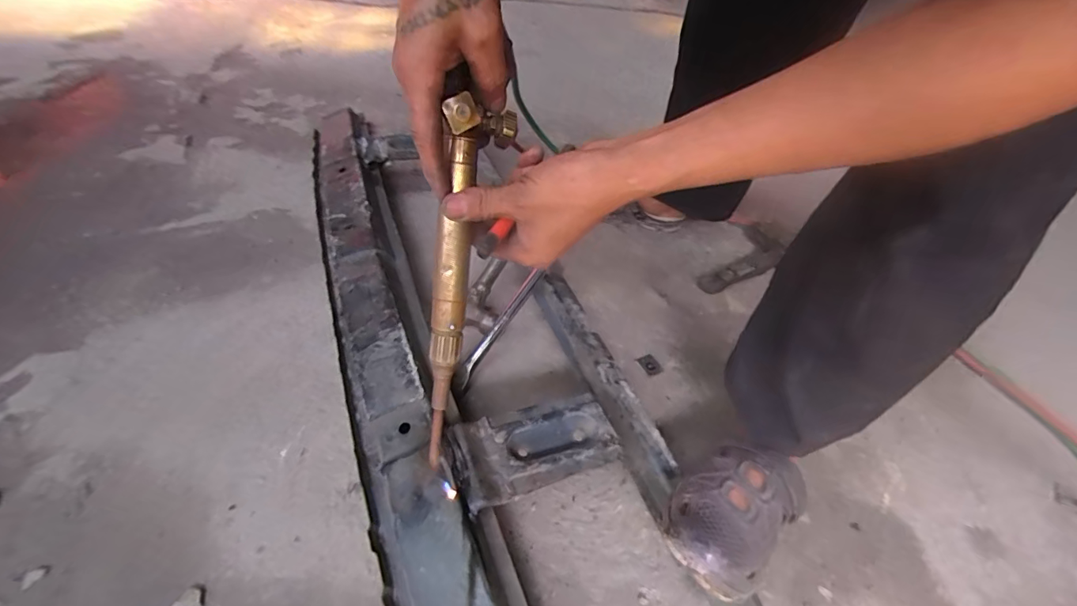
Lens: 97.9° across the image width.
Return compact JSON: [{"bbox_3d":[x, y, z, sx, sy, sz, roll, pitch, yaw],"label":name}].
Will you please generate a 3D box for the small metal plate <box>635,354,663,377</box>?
[{"bbox_3d":[0.177,0.099,0.751,0.032,0.009,0.033,-21,52,-25],"label":"small metal plate"}]

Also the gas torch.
[{"bbox_3d":[-0.064,-0.007,0.364,0.041,0.277,0.050,11,13,4],"label":"gas torch"}]

